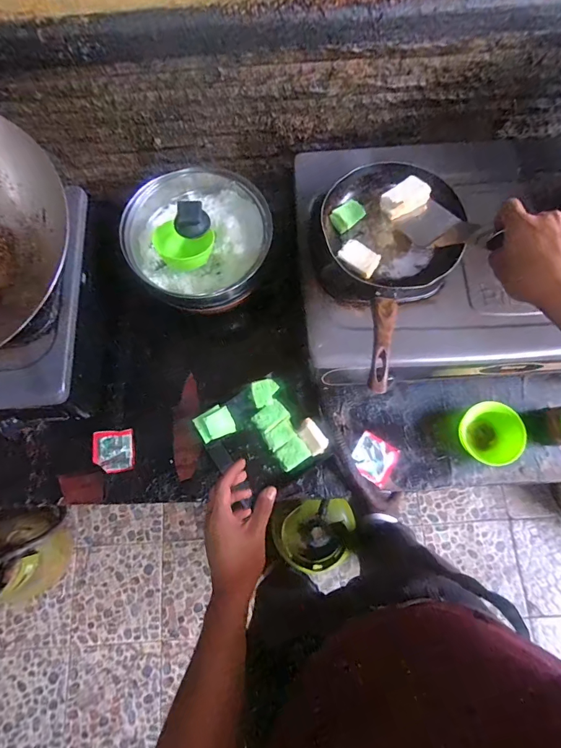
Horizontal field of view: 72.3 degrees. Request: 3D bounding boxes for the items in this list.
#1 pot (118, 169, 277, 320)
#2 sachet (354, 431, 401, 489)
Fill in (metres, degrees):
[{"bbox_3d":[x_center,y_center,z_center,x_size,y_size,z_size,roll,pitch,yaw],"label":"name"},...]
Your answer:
[{"bbox_3d":[-0.147,-0.262,0.740,0.246,0.110,0.267,0,76,2],"label":"pot"},{"bbox_3d":[0.176,0.160,0.722,0.076,0.011,0.077,31,79,9],"label":"sachet"}]

